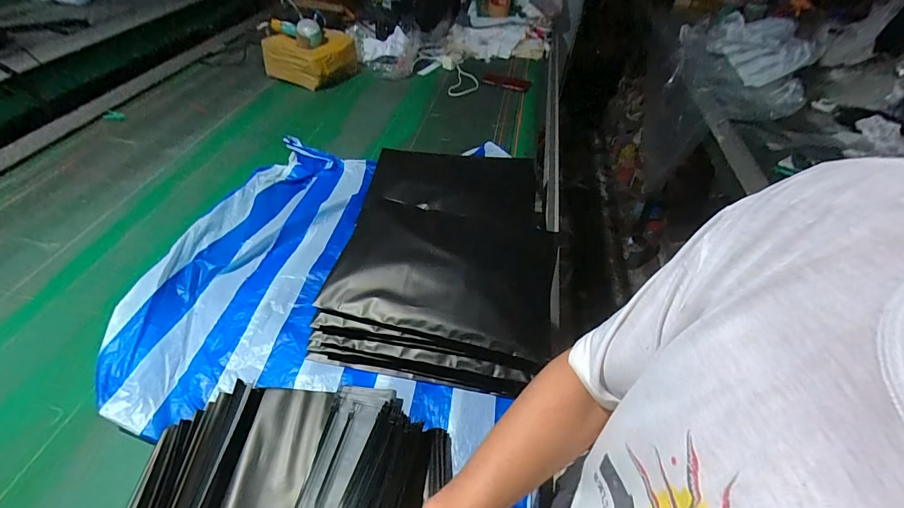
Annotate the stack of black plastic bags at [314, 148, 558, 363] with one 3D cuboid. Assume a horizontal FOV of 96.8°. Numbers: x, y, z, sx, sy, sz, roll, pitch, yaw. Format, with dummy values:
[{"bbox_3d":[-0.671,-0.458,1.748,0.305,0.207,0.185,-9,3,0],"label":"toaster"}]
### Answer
[{"bbox_3d":[0.008,-0.041,0.763,0.375,0.121,0.505,12,47,6],"label":"stack of black plastic bags"}]

